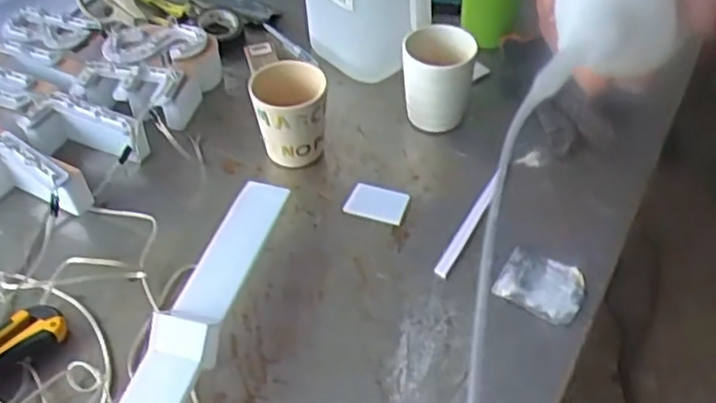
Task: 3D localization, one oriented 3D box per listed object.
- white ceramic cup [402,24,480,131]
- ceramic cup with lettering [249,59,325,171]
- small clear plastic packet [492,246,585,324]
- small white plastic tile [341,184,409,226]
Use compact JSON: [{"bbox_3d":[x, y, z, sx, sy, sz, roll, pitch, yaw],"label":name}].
[{"bbox_3d":[0.082,-0.123,0.755,0.069,0.100,0.062,9,48,9],"label":"white ceramic cup"},{"bbox_3d":[-0.067,-0.088,0.719,0.068,0.080,0.065,0,47,0],"label":"ceramic cup with lettering"},{"bbox_3d":[0.159,0.071,0.629,0.070,0.013,0.056,21,50,19],"label":"small clear plastic packet"},{"bbox_3d":[0.018,0.001,0.704,0.057,0.006,0.038,11,48,10],"label":"small white plastic tile"}]

